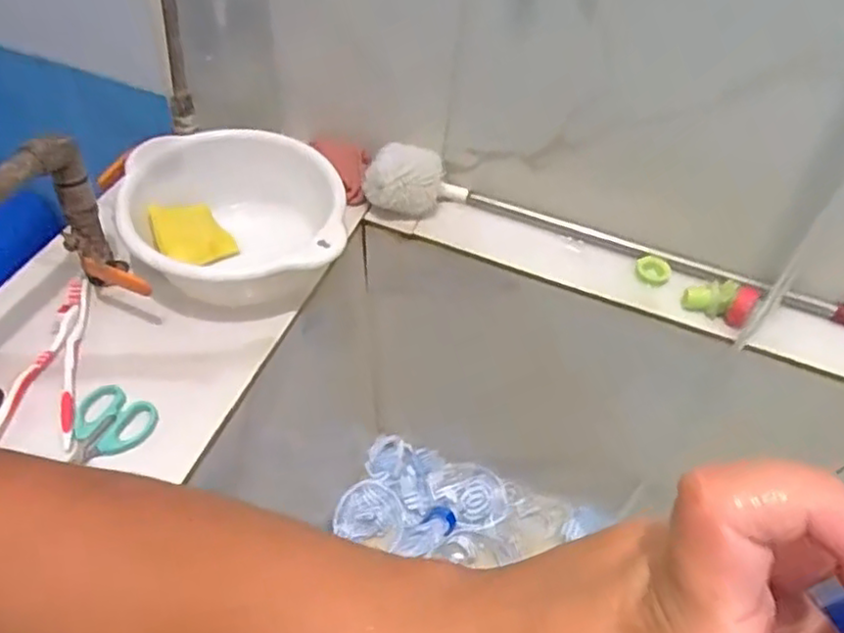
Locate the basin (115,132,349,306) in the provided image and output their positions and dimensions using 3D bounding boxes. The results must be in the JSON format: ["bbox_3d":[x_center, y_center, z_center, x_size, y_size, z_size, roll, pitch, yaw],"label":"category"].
[{"bbox_3d":[-0.184,-0.100,0.689,0.201,0.095,0.209,3,50,-3],"label":"basin"}]

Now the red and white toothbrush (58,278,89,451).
[{"bbox_3d":[-0.316,0.036,0.615,0.017,0.015,0.177,-6,51,-10],"label":"red and white toothbrush"}]

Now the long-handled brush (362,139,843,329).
[{"bbox_3d":[0.236,-0.079,0.737,0.616,0.068,0.072,15,51,8],"label":"long-handled brush"}]

